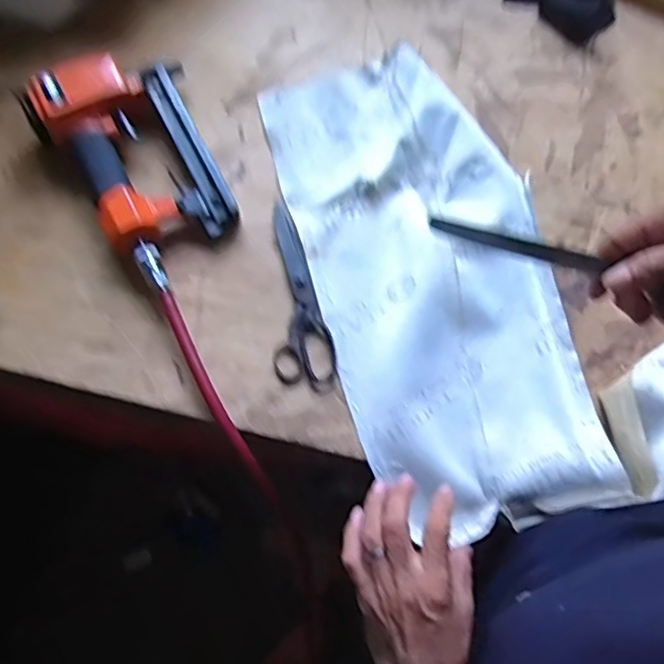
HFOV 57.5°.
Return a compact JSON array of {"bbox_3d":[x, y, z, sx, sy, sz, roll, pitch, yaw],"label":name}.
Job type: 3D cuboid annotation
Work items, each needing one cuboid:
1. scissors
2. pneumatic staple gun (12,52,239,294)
[{"bbox_3d":[-0.030,-0.036,0.600,0.058,0.010,0.190,-5,74,0],"label":"scissors"},{"bbox_3d":[-0.184,-0.178,0.615,0.159,0.064,0.244,-36,77,-8],"label":"pneumatic staple gun"}]

